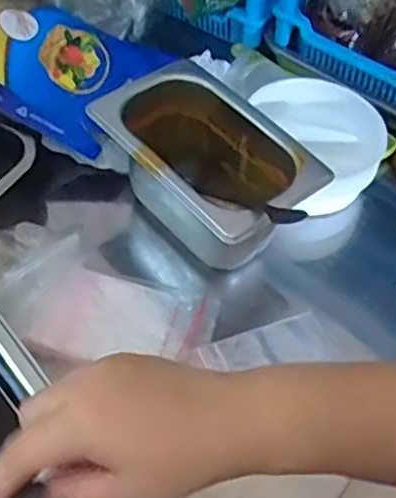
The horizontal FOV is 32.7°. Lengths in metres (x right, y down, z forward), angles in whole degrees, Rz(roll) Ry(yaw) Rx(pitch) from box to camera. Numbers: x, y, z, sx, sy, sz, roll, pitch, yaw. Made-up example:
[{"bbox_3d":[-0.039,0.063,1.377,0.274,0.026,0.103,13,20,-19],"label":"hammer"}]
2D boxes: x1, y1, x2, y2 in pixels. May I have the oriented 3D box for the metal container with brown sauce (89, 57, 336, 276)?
[{"bbox_3d":[0.004,-0.062,0.555,0.103,0.095,0.168,-33,63,-26],"label":"metal container with brown sauce"}]

